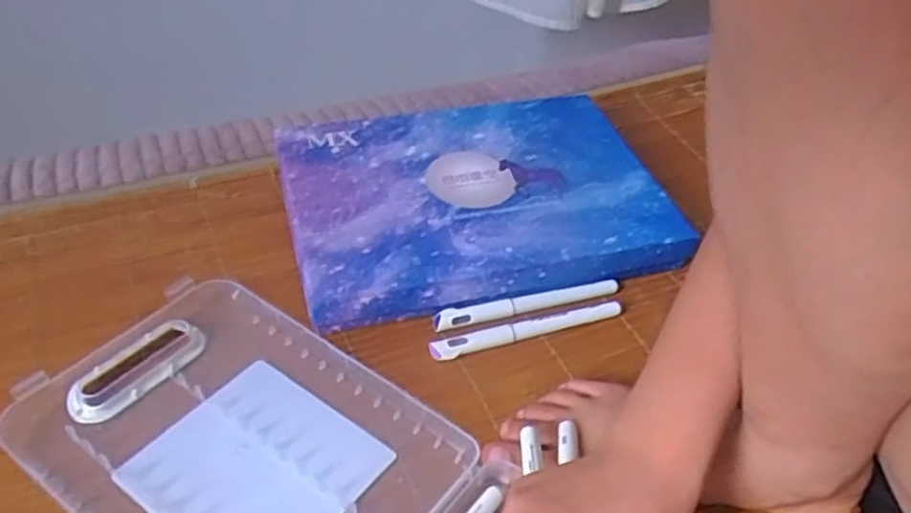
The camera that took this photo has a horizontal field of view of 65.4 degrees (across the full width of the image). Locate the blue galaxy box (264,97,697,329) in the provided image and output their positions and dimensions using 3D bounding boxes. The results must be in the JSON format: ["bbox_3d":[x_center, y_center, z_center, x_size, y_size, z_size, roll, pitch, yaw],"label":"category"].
[{"bbox_3d":[0.013,-0.045,0.523,0.266,0.039,0.186,-10,44,-14],"label":"blue galaxy box"}]

